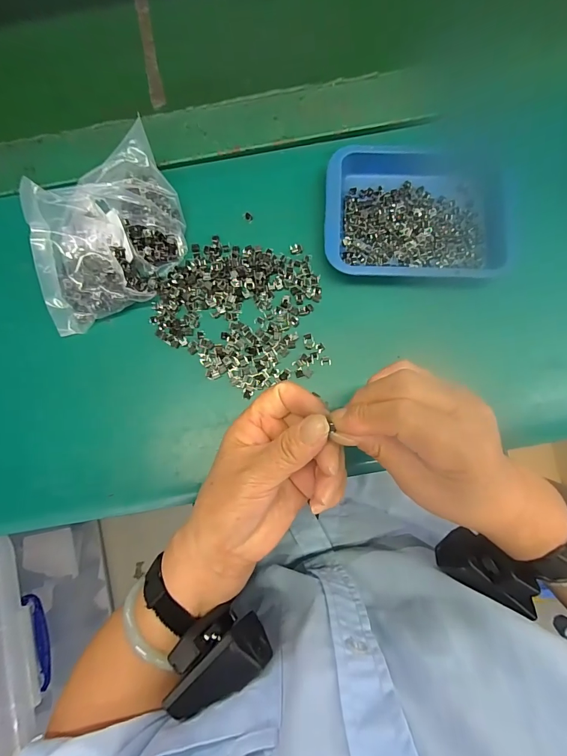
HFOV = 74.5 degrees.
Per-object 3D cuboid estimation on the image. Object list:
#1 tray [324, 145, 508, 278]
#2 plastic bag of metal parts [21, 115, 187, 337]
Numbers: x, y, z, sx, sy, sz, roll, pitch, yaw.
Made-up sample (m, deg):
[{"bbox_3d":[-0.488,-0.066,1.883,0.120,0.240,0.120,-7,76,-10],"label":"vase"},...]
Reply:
[{"bbox_3d":[0.116,-0.145,0.324,0.158,0.025,0.127,3,82,2],"label":"tray"},{"bbox_3d":[-0.140,-0.114,0.301,0.084,0.069,0.171,34,85,6],"label":"plastic bag of metal parts"}]

